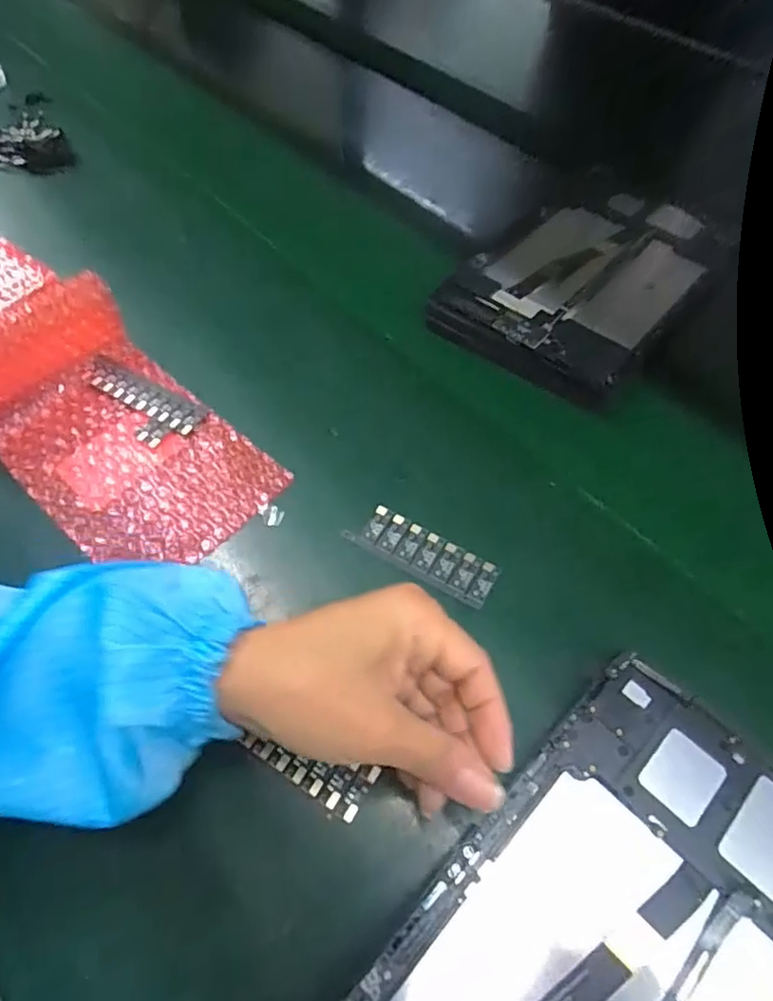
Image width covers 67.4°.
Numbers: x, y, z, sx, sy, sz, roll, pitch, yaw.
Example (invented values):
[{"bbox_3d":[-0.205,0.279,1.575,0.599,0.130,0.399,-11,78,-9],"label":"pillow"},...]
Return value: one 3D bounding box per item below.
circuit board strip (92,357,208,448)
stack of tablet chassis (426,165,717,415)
[{"bbox_3d":[-0.173,-0.067,0.404,0.095,0.004,0.042,28,62,14],"label":"circuit board strip"},{"bbox_3d":[0.165,-0.187,0.469,0.153,0.028,0.257,35,63,19],"label":"stack of tablet chassis"}]

